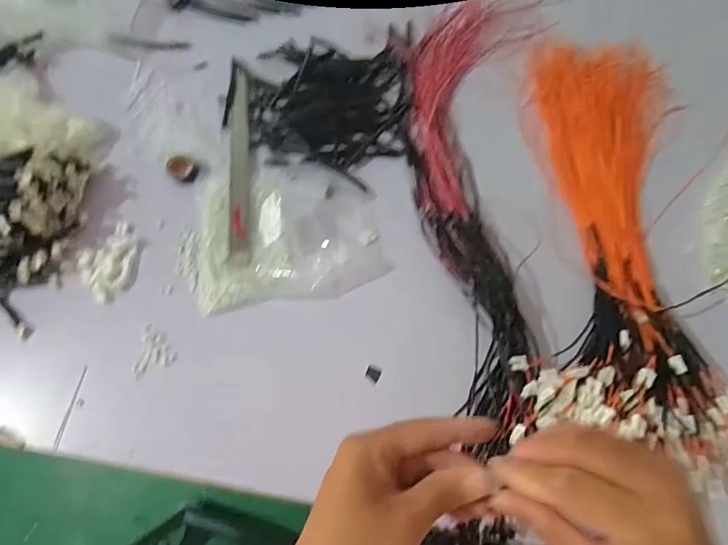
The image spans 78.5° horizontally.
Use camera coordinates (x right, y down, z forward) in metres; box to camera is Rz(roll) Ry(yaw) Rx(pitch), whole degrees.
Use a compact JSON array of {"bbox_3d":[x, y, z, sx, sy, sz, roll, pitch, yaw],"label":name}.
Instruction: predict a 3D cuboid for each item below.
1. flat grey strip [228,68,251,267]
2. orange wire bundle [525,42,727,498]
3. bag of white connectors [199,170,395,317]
[{"bbox_3d":[-0.178,-0.161,0.641,0.029,0.011,0.325,-6,71,0],"label":"flat grey strip"},{"bbox_3d":[0.324,-0.072,0.574,0.267,0.061,0.626,1,71,2],"label":"orange wire bundle"},{"bbox_3d":[-0.103,-0.060,0.588,0.246,0.043,0.194,-9,71,-2],"label":"bag of white connectors"}]

